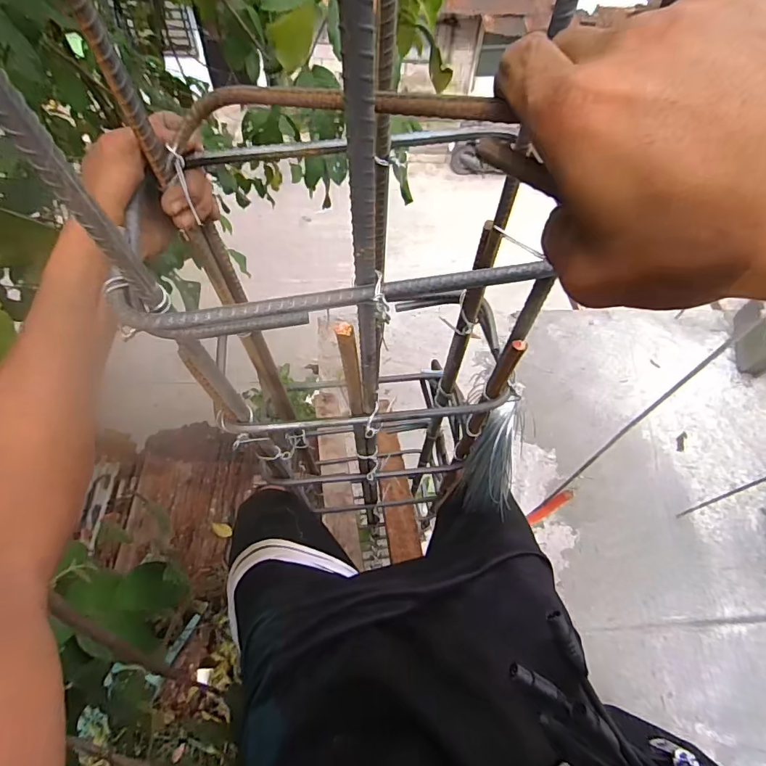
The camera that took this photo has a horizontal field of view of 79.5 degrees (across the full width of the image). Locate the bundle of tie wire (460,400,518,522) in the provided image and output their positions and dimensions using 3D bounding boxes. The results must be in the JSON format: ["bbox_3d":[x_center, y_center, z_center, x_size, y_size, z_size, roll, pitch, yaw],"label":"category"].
[{"bbox_3d":[0.138,0.097,0.575,0.057,0.162,0.042,8,31,2],"label":"bundle of tie wire"}]

